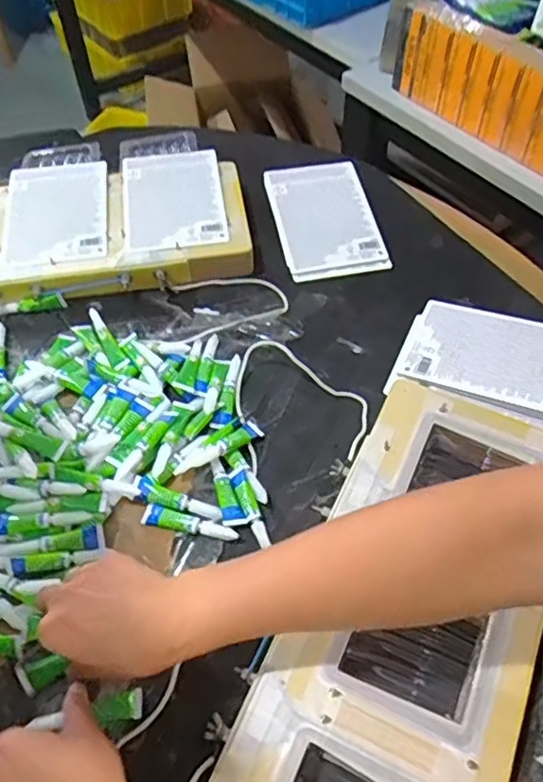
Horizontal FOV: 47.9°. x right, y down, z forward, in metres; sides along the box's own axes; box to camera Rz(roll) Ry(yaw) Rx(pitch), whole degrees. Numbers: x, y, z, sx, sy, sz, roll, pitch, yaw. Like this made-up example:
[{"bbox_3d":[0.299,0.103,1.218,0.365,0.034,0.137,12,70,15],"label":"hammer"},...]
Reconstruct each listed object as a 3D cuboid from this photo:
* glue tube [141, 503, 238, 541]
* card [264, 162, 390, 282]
[{"bbox_3d":[-0.068,0.111,0.516,0.080,0.007,0.017,10,54,9],"label":"glue tube"},{"bbox_3d":[0.065,-0.207,0.737,0.115,0.012,0.175,-10,63,-5],"label":"card"}]

